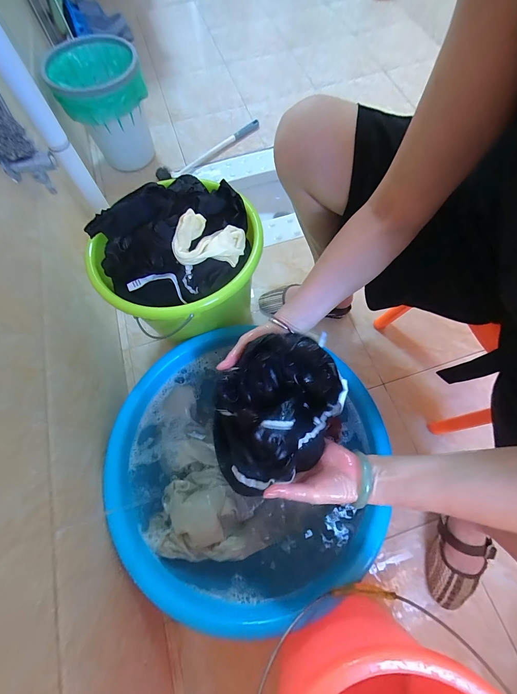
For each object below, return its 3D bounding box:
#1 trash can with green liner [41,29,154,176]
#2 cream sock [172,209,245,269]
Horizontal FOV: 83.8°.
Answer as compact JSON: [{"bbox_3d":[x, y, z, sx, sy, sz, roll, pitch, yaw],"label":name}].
[{"bbox_3d":[-0.465,-0.739,0.939,0.261,0.297,0.268,-34,71,-11],"label":"trash can with green liner"},{"bbox_3d":[-0.083,-0.178,0.484,0.116,0.077,0.061,-8,68,-1],"label":"cream sock"}]

